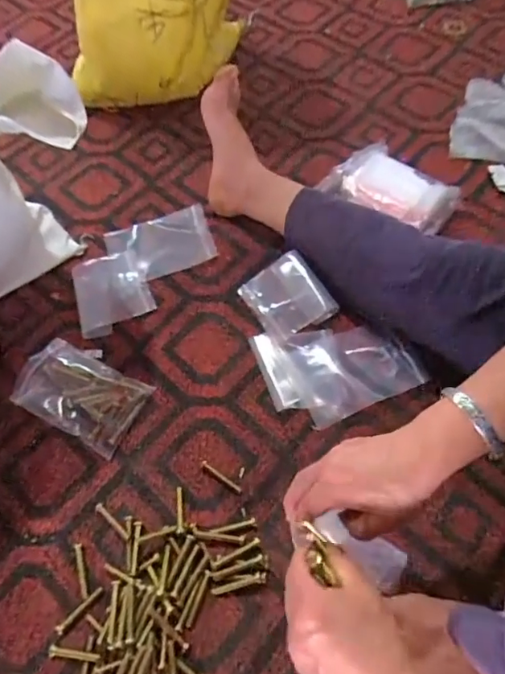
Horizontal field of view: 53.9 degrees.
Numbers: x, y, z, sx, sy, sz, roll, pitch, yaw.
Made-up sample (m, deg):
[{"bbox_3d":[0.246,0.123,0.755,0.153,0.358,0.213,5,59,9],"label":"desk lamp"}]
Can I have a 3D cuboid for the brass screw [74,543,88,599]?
[{"bbox_3d":[-0.175,0.238,0.509,0.009,0.005,0.053,-19,62,-7],"label":"brass screw"}]

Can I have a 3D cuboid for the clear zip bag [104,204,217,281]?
[{"bbox_3d":[-0.133,-0.135,0.709,0.144,0.018,0.095,-17,62,-6],"label":"clear zip bag"}]

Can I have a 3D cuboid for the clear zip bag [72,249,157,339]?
[{"bbox_3d":[-0.195,-0.063,0.669,0.096,0.018,0.108,-25,63,-10],"label":"clear zip bag"}]

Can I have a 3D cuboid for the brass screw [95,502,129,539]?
[{"bbox_3d":[-0.151,0.197,0.534,0.053,0.005,0.008,34,69,19],"label":"brass screw"}]

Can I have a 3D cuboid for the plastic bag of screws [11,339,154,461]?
[{"bbox_3d":[-0.209,0.066,0.604,0.148,0.022,0.097,24,66,15],"label":"plastic bag of screws"}]

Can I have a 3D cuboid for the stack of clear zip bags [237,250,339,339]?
[{"bbox_3d":[0.046,-0.054,0.652,0.093,0.025,0.107,-29,64,-12],"label":"stack of clear zip bags"}]

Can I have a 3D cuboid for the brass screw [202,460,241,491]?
[{"bbox_3d":[-0.035,0.156,0.558,0.053,0.004,0.006,31,68,18],"label":"brass screw"}]

